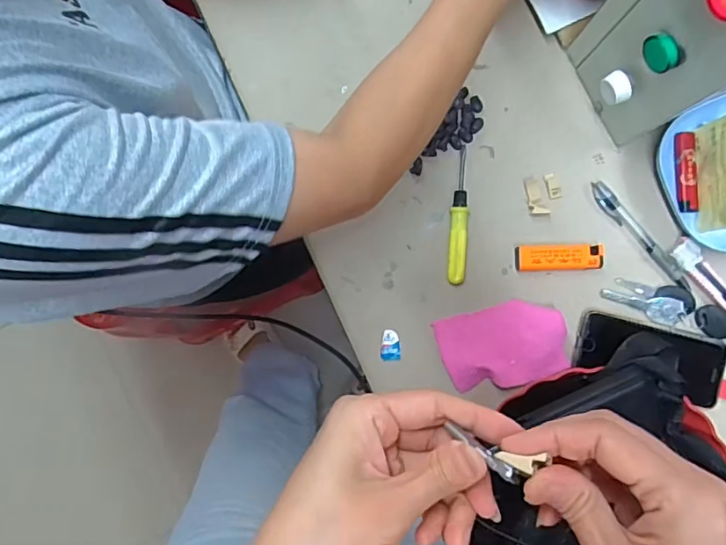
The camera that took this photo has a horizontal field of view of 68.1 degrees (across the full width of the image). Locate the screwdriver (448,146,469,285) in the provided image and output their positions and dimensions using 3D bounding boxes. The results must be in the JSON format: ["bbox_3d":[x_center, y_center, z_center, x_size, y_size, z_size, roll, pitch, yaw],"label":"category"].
[{"bbox_3d":[0.094,-0.056,0.523,0.017,0.014,0.132,3,88,1],"label":"screwdriver"}]

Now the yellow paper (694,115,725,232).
[{"bbox_3d":[0.312,-0.087,0.472,0.009,0.065,0.097,5,88,1],"label":"yellow paper"}]

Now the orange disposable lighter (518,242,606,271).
[{"bbox_3d":[0.189,-0.015,0.516,0.082,0.014,0.025,-3,88,1],"label":"orange disposable lighter"}]

